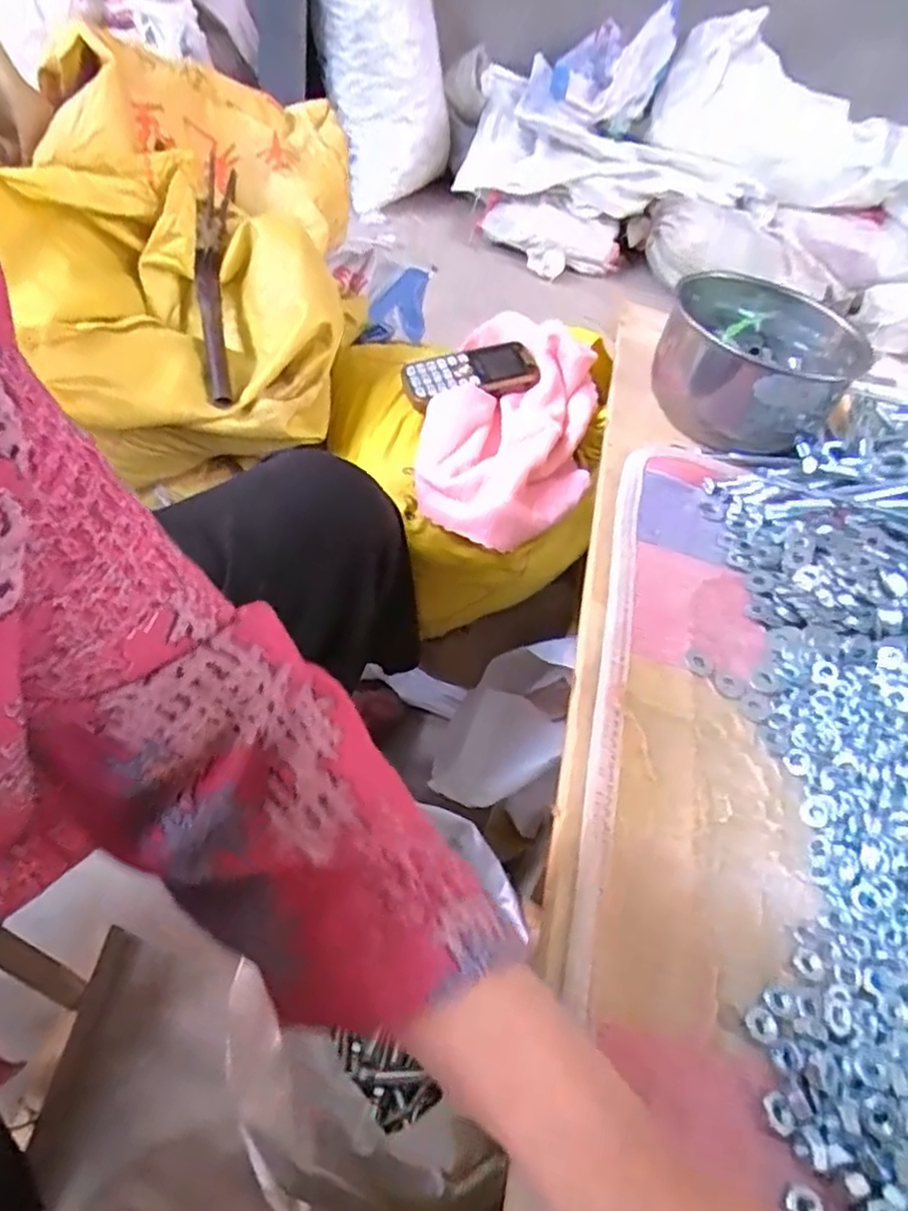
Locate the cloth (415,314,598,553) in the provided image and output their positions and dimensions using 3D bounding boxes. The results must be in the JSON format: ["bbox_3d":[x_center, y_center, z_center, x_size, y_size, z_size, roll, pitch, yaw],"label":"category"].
[{"bbox_3d":[0.055,-0.178,0.643,0.152,0.091,0.260,13,49,-2],"label":"cloth"}]

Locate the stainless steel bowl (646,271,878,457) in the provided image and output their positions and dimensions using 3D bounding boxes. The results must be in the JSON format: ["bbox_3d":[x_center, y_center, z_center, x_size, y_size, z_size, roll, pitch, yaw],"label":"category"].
[{"bbox_3d":[0.271,-0.219,0.621,0.163,0.084,0.197,23,49,7],"label":"stainless steel bowl"}]

